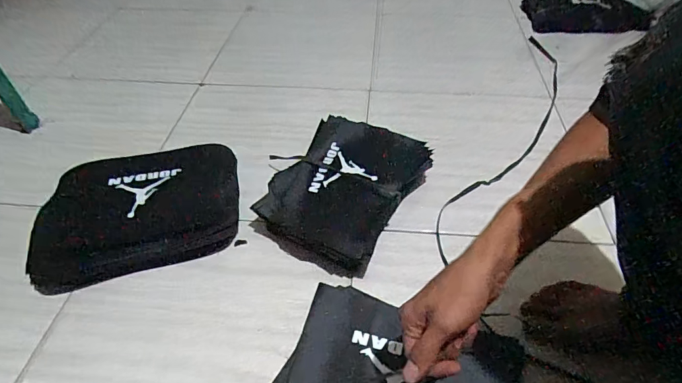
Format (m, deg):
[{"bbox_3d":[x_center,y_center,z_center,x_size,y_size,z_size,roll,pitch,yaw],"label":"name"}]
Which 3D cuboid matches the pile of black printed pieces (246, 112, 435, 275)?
[{"bbox_3d":[0.007,-0.012,0.684,0.204,0.068,0.275,23,51,21],"label":"pile of black printed pieces"}]

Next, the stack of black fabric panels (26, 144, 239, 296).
[{"bbox_3d":[-0.322,0.026,0.670,0.302,0.046,0.229,-11,48,-9],"label":"stack of black fabric panels"}]

